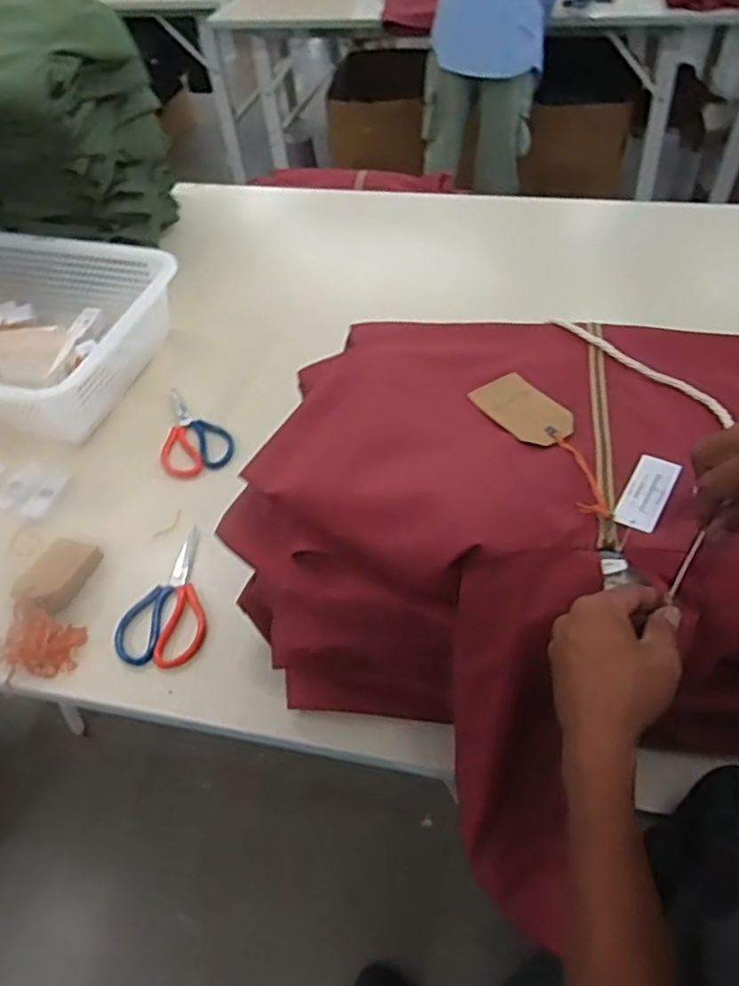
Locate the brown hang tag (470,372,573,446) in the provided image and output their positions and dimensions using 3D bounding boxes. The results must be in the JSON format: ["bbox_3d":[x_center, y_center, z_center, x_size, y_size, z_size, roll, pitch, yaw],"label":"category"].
[{"bbox_3d":[0.149,-0.078,0.637,0.061,0.006,0.100,-27,47,-17],"label":"brown hang tag"}]

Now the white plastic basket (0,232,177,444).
[{"bbox_3d":[-0.572,-0.239,1.059,0.474,0.142,0.362,7,50,11],"label":"white plastic basket"}]

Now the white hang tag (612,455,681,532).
[{"bbox_3d":[0.231,-0.001,0.564,0.034,0.004,0.083,20,53,27],"label":"white hang tag"}]

